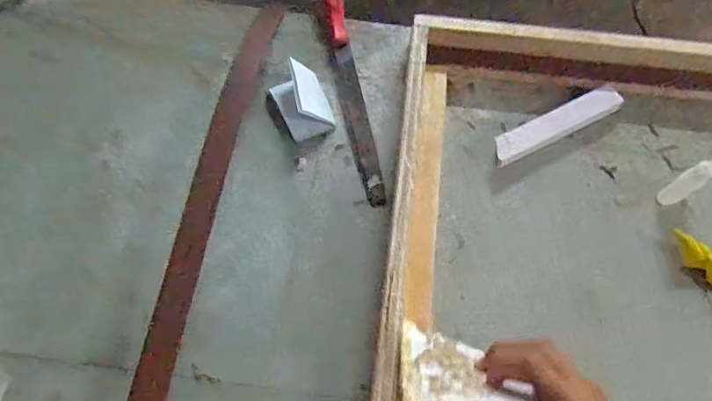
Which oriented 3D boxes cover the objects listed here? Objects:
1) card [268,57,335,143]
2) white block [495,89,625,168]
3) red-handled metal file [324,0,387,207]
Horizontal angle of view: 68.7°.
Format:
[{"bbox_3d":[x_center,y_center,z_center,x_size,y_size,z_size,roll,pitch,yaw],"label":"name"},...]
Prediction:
[{"bbox_3d":[-0.056,-0.110,0.557,0.053,0.029,0.079,-25,68,-14],"label":"card"},{"bbox_3d":[0.221,-0.083,0.573,0.162,0.020,0.030,-25,68,-14],"label":"white block"},{"bbox_3d":[-0.007,-0.134,0.576,0.027,0.031,0.294,-8,65,-7],"label":"red-handled metal file"}]

